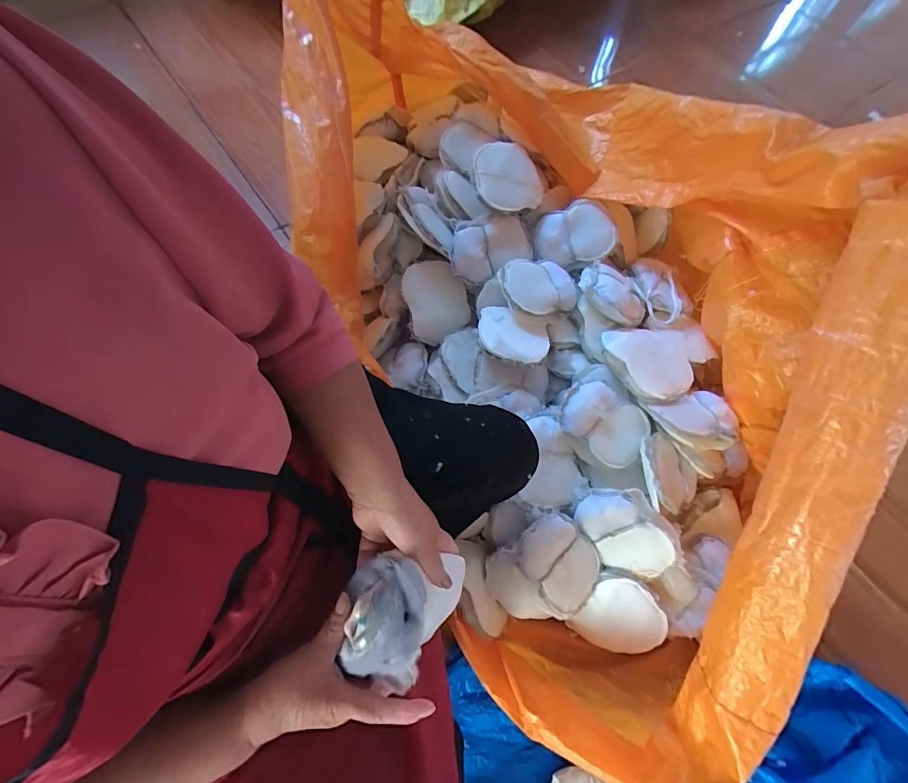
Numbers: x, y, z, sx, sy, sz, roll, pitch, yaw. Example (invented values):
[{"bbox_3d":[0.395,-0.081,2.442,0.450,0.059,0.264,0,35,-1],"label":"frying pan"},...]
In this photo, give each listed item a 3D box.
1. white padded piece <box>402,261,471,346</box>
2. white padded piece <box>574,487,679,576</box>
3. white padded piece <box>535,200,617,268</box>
[{"bbox_3d":[-0.040,-0.201,0.894,0.137,0.033,0.178,-18,94,-14],"label":"white padded piece"},{"bbox_3d":[0.308,0.258,0.751,0.182,0.153,0.060,43,30,6],"label":"white padded piece"},{"bbox_3d":[0.263,-0.349,0.906,0.170,0.030,0.136,-19,88,8],"label":"white padded piece"}]

